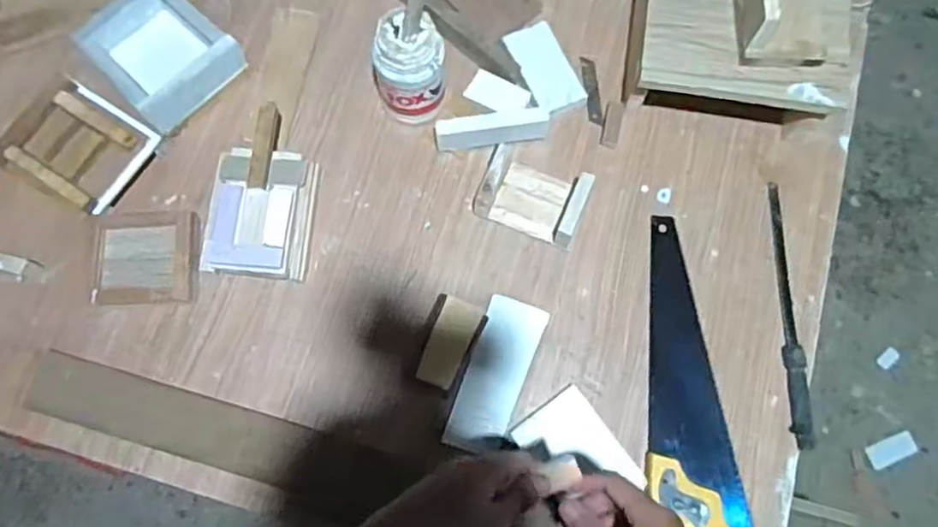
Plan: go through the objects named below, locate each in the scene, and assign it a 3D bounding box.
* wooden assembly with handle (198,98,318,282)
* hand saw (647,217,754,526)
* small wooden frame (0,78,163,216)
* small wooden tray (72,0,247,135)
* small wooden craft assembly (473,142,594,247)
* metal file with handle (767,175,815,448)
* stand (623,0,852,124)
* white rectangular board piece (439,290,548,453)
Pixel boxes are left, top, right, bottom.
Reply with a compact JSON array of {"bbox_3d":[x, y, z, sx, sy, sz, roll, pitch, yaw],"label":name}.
[{"bbox_3d":[-0.233,-0.082,0.769,0.110,0.057,0.197,5,75,1],"label":"wooden assembly with handle"},{"bbox_3d":[0.228,0.144,0.733,0.097,0.029,0.397,-8,76,-3],"label":"hand saw"},{"bbox_3d":[-0.443,-0.132,0.772,0.142,0.054,0.122,32,76,6],"label":"small wooden frame"},{"bbox_3d":[-0.363,-0.246,0.799,0.156,0.047,0.134,41,79,9],"label":"small wooden tray"},{"bbox_3d":[0.074,-0.080,0.779,0.119,0.048,0.087,20,76,5],"label":"small wooden craft assembly"},{"bbox_3d":[0.359,0.051,0.761,0.022,0.012,0.301,0,75,0],"label":"metal file with handle"},{"bbox_3d":[0.305,-0.258,0.763,0.223,0.169,0.193,12,75,0],"label":"stand"},{"bbox_3d":[0.031,0.122,0.743,0.067,0.012,0.168,19,76,4],"label":"white rectangular board piece"}]

